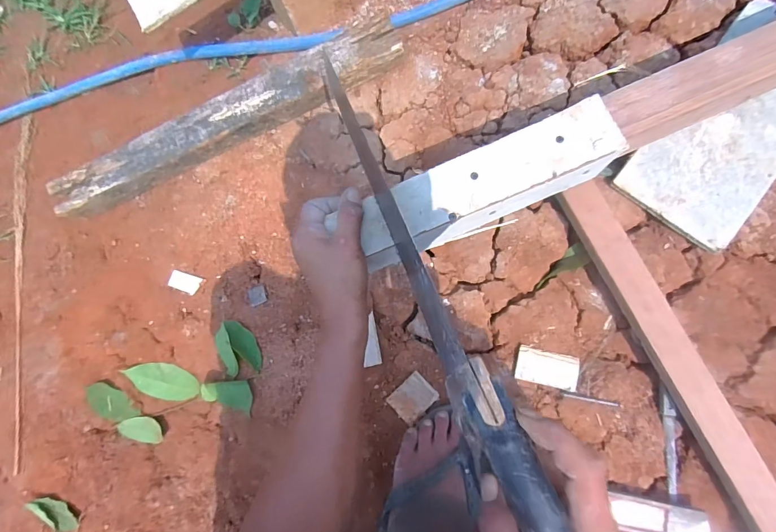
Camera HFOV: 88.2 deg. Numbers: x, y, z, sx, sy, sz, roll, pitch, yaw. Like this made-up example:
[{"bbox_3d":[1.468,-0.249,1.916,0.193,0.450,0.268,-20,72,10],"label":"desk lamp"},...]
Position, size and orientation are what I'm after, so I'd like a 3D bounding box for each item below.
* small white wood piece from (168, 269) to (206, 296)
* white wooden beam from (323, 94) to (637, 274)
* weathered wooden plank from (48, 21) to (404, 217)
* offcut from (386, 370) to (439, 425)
[{"bbox_3d":[-0.312,0.026,0.616,0.053,0.004,0.031,17,88,7],"label":"small white wood piece"},{"bbox_3d":[0.104,-0.084,0.424,0.274,0.060,0.072,-25,84,2],"label":"white wooden beam"},{"bbox_3d":[-0.242,-0.214,0.607,0.561,0.059,0.067,-25,84,4],"label":"weathered wooden plank"},{"bbox_3d":[0.034,0.180,0.550,0.059,0.013,0.047,-43,83,1],"label":"offcut"}]

